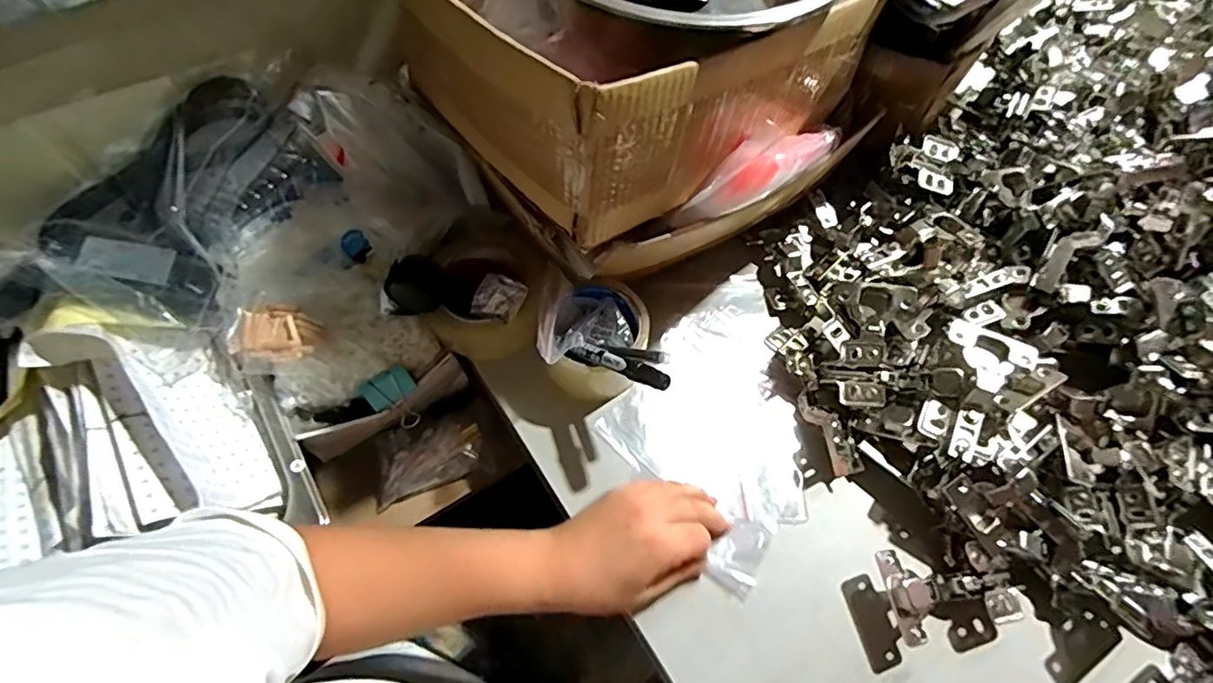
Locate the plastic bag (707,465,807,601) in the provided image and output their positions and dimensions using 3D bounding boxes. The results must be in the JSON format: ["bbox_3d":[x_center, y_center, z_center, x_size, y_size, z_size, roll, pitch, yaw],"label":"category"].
[{"bbox_3d":[0.117,0.142,0.450,0.055,0.004,0.108,31,65,16],"label":"plastic bag"}]

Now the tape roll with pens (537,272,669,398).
[{"bbox_3d":[-0.006,0.004,0.474,0.092,0.092,0.118,-3,61,-1],"label":"tape roll with pens"}]

